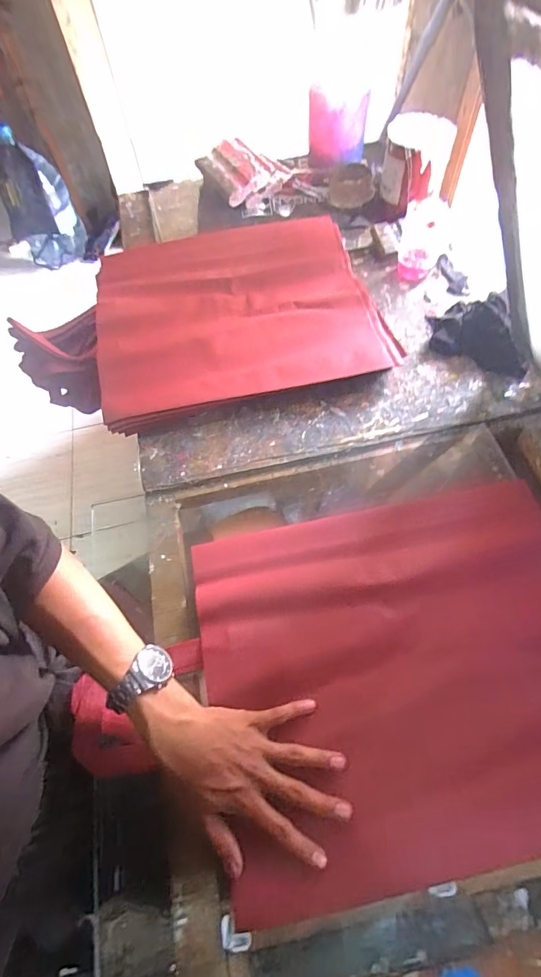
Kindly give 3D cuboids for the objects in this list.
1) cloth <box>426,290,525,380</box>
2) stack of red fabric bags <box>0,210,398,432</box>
[{"bbox_3d":[0.334,-0.250,0.668,0.169,0.051,0.119,30,67,18],"label":"cloth"},{"bbox_3d":[-0.118,-0.285,0.710,0.568,0.054,0.400,-15,61,-6],"label":"stack of red fabric bags"}]

